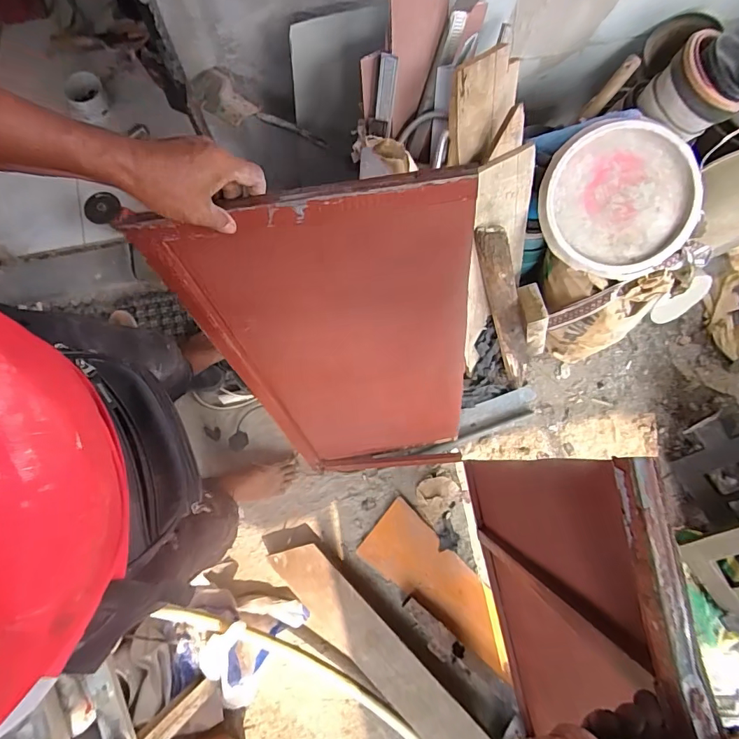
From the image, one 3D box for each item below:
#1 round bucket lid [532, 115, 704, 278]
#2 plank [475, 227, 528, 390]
[{"bbox_3d":[0.549,-0.372,0.973,0.329,0.029,0.321,1,96,6],"label":"round bucket lid"},{"bbox_3d":[0.355,-0.129,1.135,0.072,0.567,0.028,-17,48,15],"label":"plank"}]

